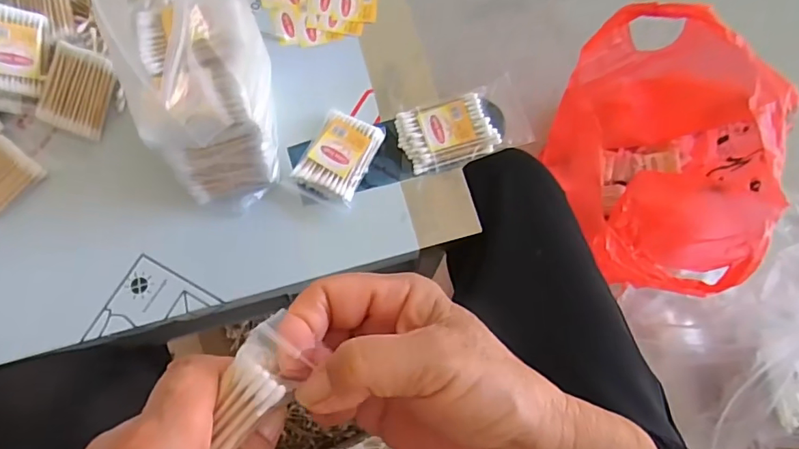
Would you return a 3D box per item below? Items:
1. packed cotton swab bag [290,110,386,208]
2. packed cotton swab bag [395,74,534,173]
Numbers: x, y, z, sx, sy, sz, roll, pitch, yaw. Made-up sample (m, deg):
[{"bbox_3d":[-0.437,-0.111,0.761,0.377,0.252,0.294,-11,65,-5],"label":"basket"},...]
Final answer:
[{"bbox_3d":[-0.054,-0.061,0.455,0.058,0.017,0.076,24,75,6],"label":"packed cotton swab bag"},{"bbox_3d":[0.057,-0.089,0.465,0.112,0.016,0.062,-16,75,-5],"label":"packed cotton swab bag"}]

